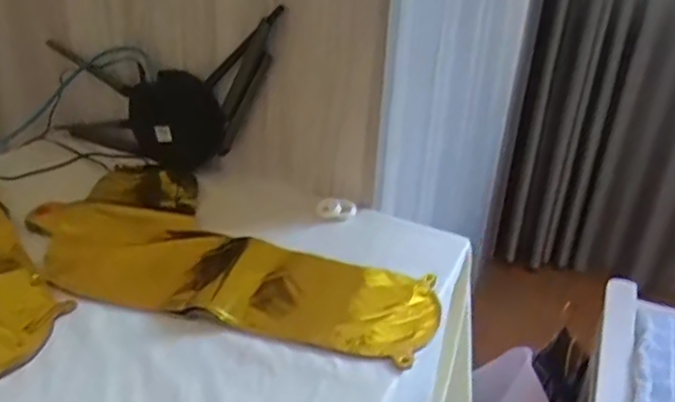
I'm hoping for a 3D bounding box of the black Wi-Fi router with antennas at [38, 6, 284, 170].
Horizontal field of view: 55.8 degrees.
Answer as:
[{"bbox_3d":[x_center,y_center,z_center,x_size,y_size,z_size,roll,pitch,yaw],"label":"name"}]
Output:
[{"bbox_3d":[-0.203,-0.122,0.738,0.354,0.170,0.044,-5,22,30],"label":"black Wi-Fi router with antennas"}]

